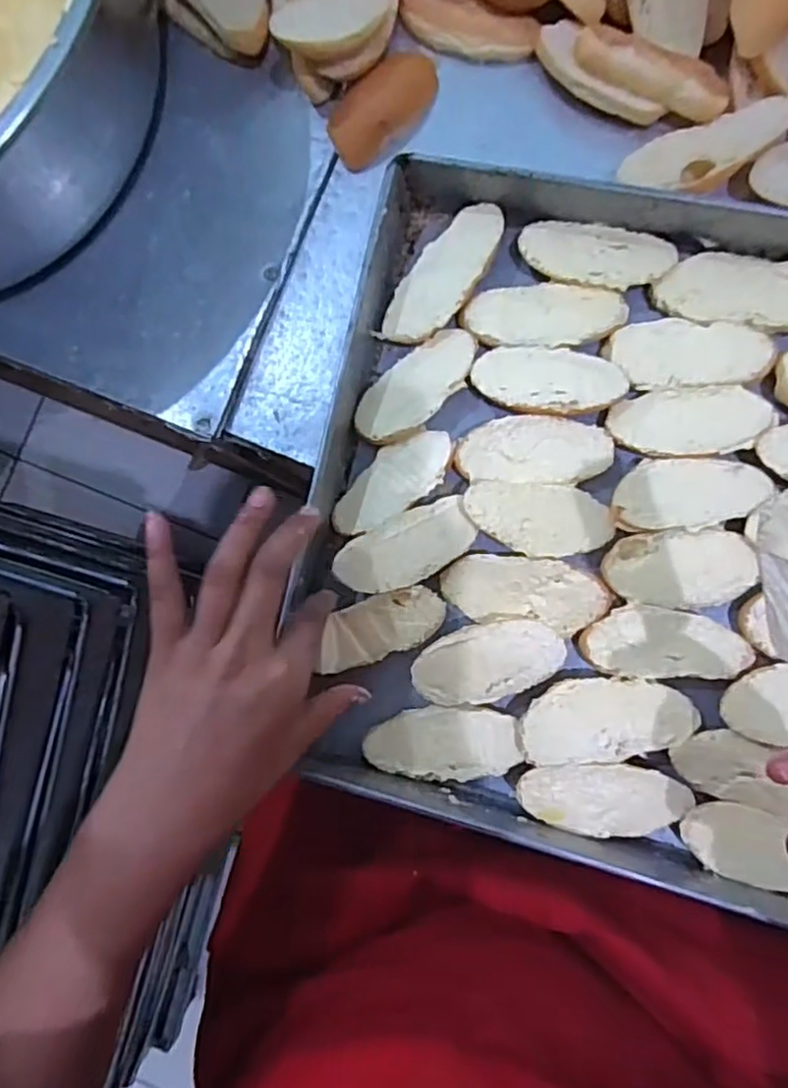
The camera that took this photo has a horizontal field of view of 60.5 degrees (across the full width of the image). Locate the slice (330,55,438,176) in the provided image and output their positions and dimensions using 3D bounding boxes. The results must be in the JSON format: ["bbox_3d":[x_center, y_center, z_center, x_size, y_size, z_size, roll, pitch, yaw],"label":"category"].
[{"bbox_3d":[-0.005,-0.285,0.438,0.081,0.030,0.038,-40,81,3],"label":"slice"}]

